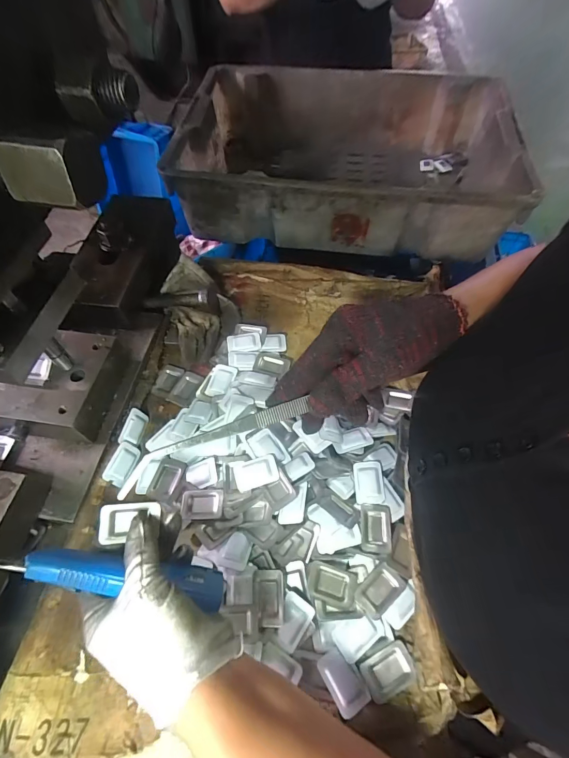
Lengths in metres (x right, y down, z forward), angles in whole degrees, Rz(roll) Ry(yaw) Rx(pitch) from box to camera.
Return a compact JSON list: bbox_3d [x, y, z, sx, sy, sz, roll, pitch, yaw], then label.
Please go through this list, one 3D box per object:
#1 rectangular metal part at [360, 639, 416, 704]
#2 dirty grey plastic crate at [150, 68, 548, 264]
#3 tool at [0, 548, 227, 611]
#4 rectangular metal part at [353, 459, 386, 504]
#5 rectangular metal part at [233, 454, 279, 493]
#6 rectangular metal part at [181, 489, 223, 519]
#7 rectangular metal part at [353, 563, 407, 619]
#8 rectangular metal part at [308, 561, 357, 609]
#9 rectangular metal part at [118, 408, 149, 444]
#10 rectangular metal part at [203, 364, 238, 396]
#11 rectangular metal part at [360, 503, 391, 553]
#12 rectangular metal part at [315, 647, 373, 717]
[{"bbox_3d":[0.080,0.224,0.276,0.039,0.009,0.025,-24,61,-14],"label":"rectangular metal part"},{"bbox_3d":[0.115,-0.432,0.702,0.580,0.150,0.432,5,58,3],"label":"dirty grey plastic crate"},{"bbox_3d":[-0.134,0.127,0.238,0.189,0.030,0.023,13,57,-11],"label":"tool"},{"bbox_3d":[0.081,0.098,0.342,0.027,0.004,0.041,0,58,0],"label":"rectangular metal part"},{"bbox_3d":[-0.026,0.089,0.342,0.041,0.009,0.027,-14,59,-9],"label":"rectangular metal part"},{"bbox_3d":[-0.076,0.116,0.332,0.038,0.007,0.026,-1,58,-1],"label":"rectangular metal part"},{"bbox_3d":[0.080,0.176,0.299,0.041,0.006,0.026,-34,64,-19],"label":"rectangular metal part"},{"bbox_3d":[0.040,0.172,0.300,0.040,0.006,0.028,11,58,7],"label":"rectangular metal part"},{"bbox_3d":[-0.155,0.052,0.373,0.007,0.024,0.037,-17,50,37],"label":"rectangular metal part"},{"bbox_3d":[-0.073,0.002,0.404,0.027,0.007,0.039,17,59,10],"label":"rectangular metal part"},{"bbox_3d":[0.082,0.133,0.322,0.026,0.004,0.041,5,58,3],"label":"rectangular metal part"},{"bbox_3d":[0.045,0.229,0.273,0.026,0.004,0.038,-28,62,-17],"label":"rectangular metal part"}]

